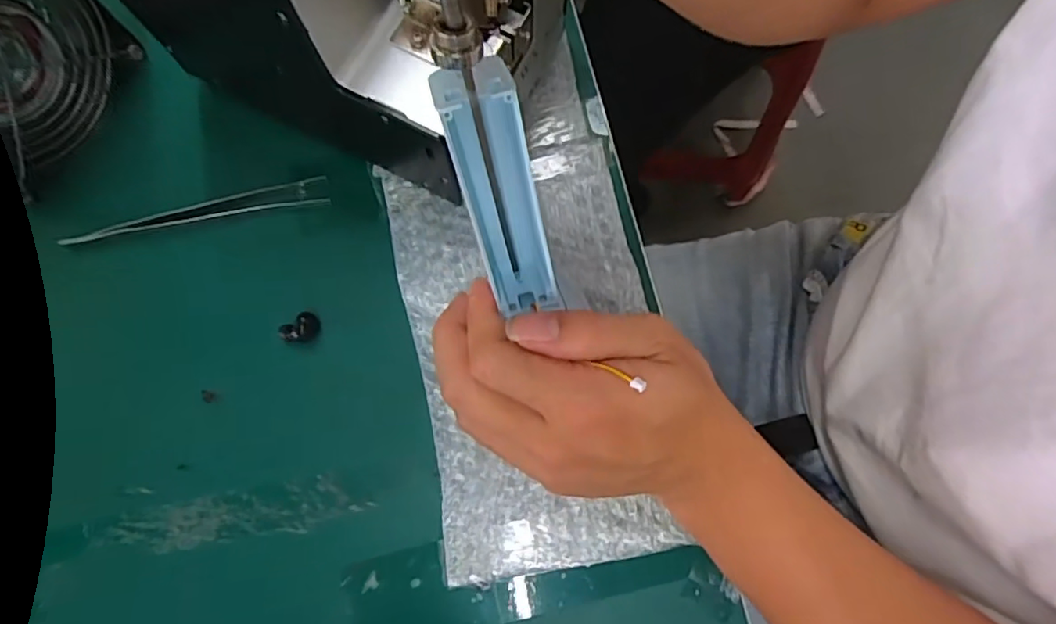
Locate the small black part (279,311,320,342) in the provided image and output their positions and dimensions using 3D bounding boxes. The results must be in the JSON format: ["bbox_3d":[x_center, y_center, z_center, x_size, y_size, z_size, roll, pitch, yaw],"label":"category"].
[{"bbox_3d":[-0.119,0.009,0.310,0.020,0.013,0.012,-30,78,-4],"label":"small black part"}]

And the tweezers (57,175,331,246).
[{"bbox_3d":[-0.181,-0.056,0.321,0.141,0.004,0.015,-11,79,-2],"label":"tweezers"}]

